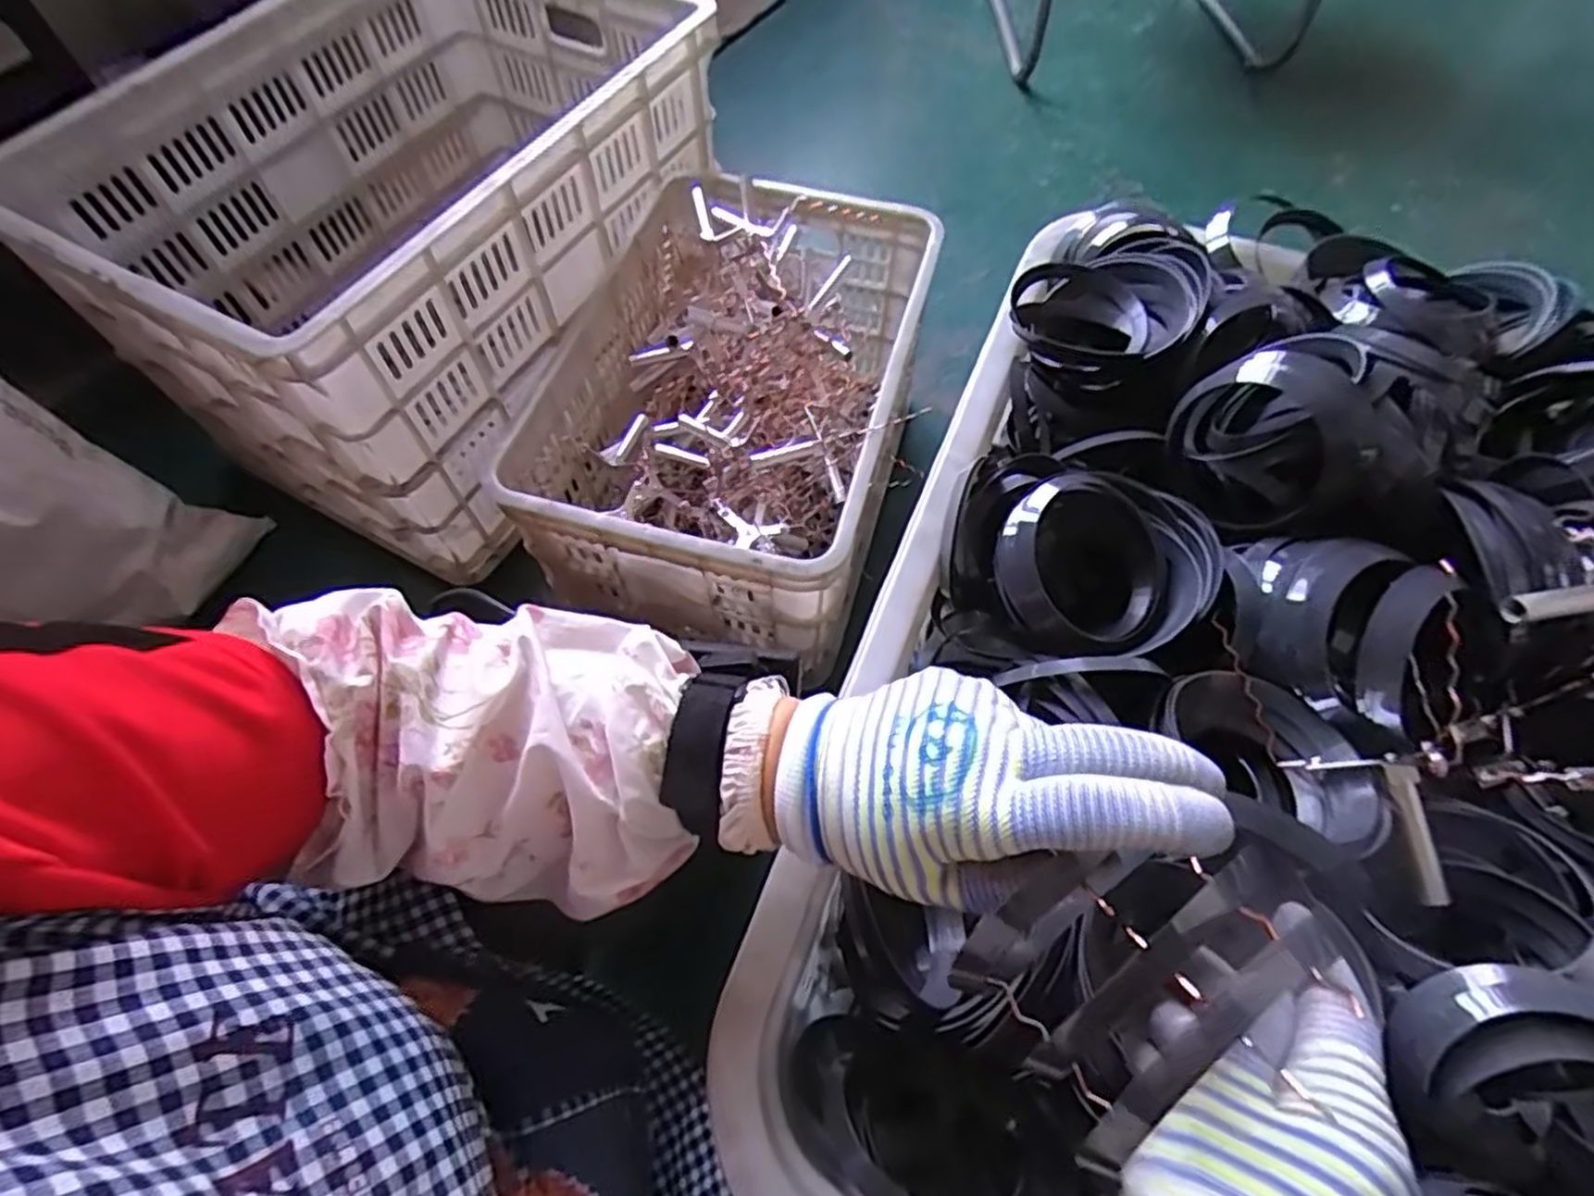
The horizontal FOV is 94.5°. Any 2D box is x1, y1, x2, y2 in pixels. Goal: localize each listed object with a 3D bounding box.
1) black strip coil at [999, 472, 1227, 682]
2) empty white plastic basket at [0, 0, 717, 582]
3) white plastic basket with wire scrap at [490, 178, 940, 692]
[{"bbox_3d":[0.200,-0.022,0.486,0.146,0.035,0.124,-14,83,3],"label":"black strip coil"},{"bbox_3d":[-0.432,-0.437,0.879,0.496,0.327,0.661,17,63,10],"label":"empty white plastic basket"},{"bbox_3d":[-0.073,-0.228,0.845,0.369,0.238,0.515,12,63,7],"label":"white plastic basket with wire scrap"}]

